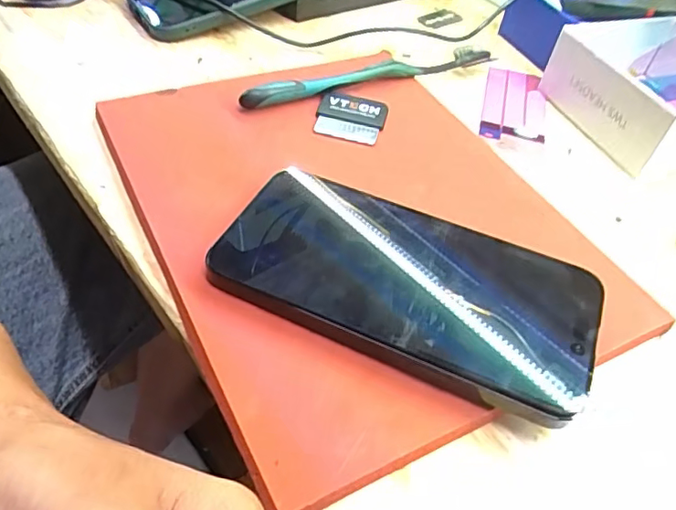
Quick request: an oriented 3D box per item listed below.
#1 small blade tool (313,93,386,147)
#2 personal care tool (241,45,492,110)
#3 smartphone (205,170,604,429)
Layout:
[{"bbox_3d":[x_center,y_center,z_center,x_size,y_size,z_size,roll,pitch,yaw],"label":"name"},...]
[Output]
[{"bbox_3d":[0.008,-0.080,0.328,0.039,0.008,0.034,11,47,1],"label":"small blade tool"},{"bbox_3d":[0.023,-0.113,0.354,0.171,0.016,0.010,-16,45,-23],"label":"personal care tool"},{"bbox_3d":[0.029,0.009,0.240,0.156,0.017,0.075,22,48,12],"label":"smartphone"}]

